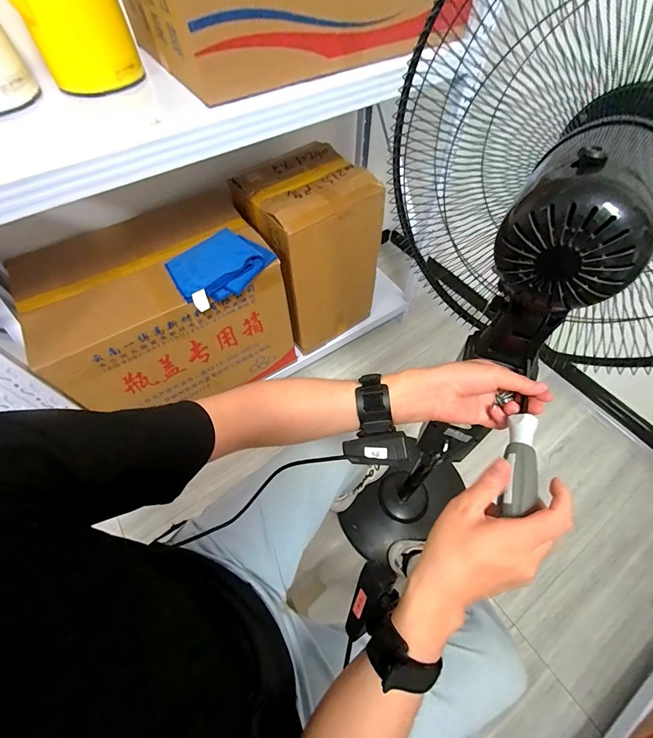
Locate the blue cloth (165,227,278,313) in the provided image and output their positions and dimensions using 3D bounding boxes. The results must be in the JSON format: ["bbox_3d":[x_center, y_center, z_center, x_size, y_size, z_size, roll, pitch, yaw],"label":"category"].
[{"bbox_3d":[-0.256,-0.253,0.813,0.224,0.037,0.195,-37,64,-19],"label":"blue cloth"}]

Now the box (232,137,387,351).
[{"bbox_3d":[-0.046,-0.345,1.063,0.314,0.470,0.268,-30,62,-15],"label":"box"}]

